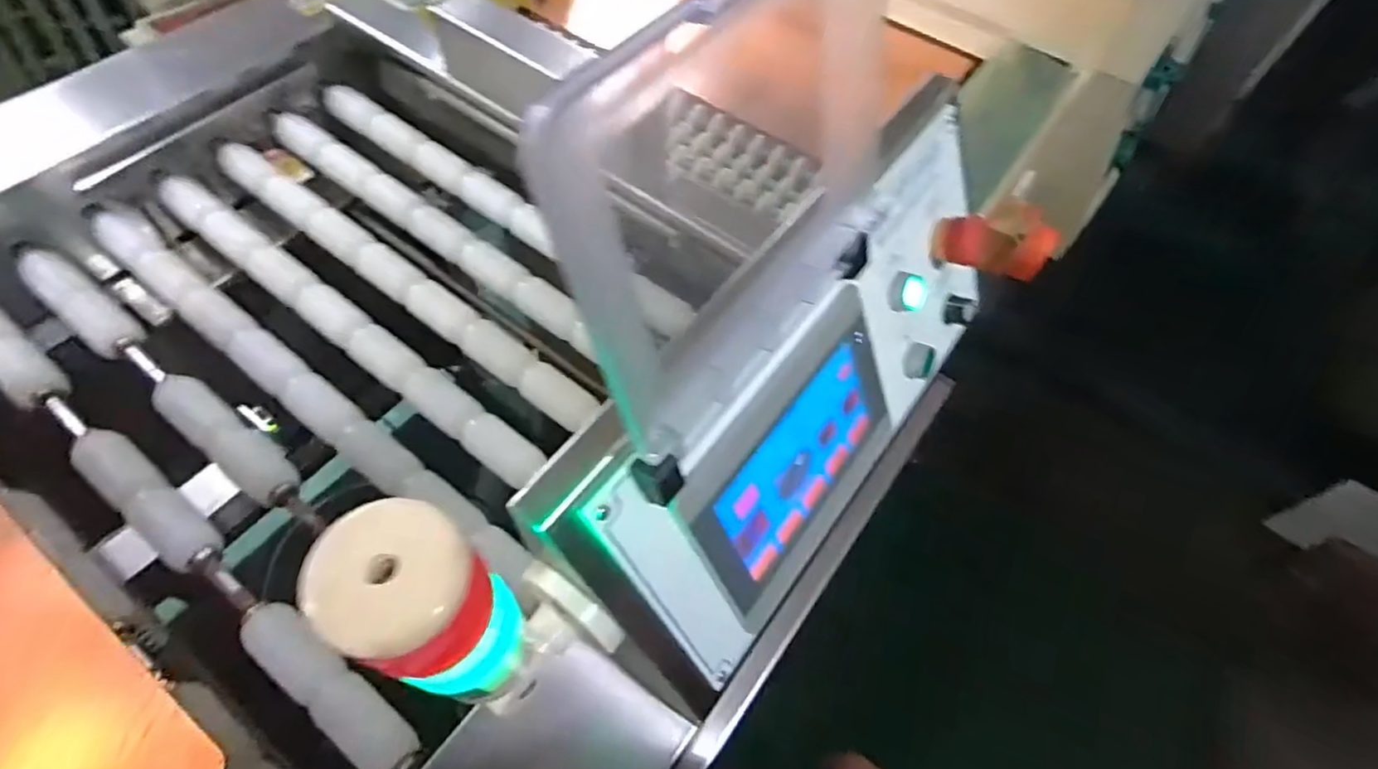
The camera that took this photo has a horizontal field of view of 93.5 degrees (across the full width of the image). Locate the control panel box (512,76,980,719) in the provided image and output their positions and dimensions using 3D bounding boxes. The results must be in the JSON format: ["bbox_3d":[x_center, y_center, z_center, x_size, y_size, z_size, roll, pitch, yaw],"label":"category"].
[{"bbox_3d":[0.101,-0.013,0.449,0.124,0.191,0.443,35,63,16],"label":"control panel box"}]

